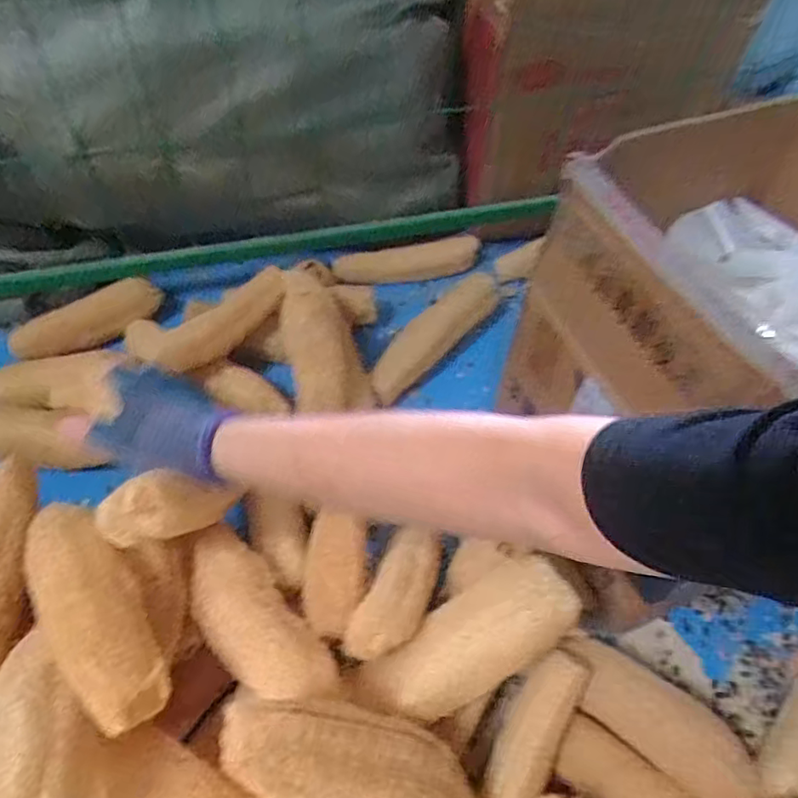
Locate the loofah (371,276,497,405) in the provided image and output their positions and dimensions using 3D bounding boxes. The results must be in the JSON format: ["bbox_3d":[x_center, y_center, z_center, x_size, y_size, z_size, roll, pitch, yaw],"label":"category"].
[{"bbox_3d":[0.068,-0.105,0.910,0.063,0.068,0.306,33,59,20],"label":"loofah"}]

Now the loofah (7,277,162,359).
[{"bbox_3d":[-0.450,-0.114,0.882,0.215,0.049,0.054,-32,61,-23],"label":"loofah"}]

